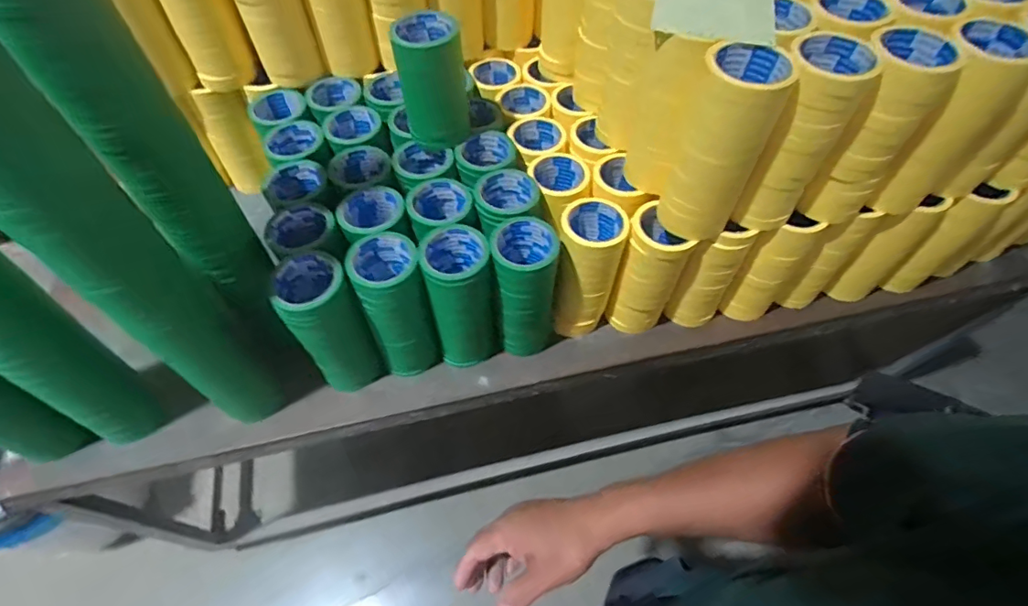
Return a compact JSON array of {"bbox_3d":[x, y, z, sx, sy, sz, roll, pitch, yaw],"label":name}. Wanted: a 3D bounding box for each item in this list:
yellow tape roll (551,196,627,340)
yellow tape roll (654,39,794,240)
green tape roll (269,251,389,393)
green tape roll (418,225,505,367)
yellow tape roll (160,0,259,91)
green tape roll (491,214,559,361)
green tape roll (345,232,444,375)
[{"bbox_3d":[0.116,-0.049,0.813,0.096,0.225,0.111,16,59,9],"label":"yellow tape roll"},{"bbox_3d":[0.261,-0.194,0.639,0.095,0.237,0.099,0,58,0],"label":"yellow tape roll"},{"bbox_3d":[-0.267,0.033,0.751,0.092,0.234,0.106,-27,62,-16],"label":"green tape roll"},{"bbox_3d":[-0.077,-0.002,0.772,0.096,0.241,0.092,0,58,0],"label":"green tape roll"},{"bbox_3d":[-0.499,-0.471,0.801,0.094,0.236,0.100,-27,62,-16],"label":"yellow tape roll"},{"bbox_3d":[0.017,-0.017,0.785,0.092,0.247,0.094,-1,58,-1],"label":"green tape roll"},{"bbox_3d":[-0.172,0.008,0.767,0.088,0.249,0.094,0,58,0],"label":"green tape roll"}]

